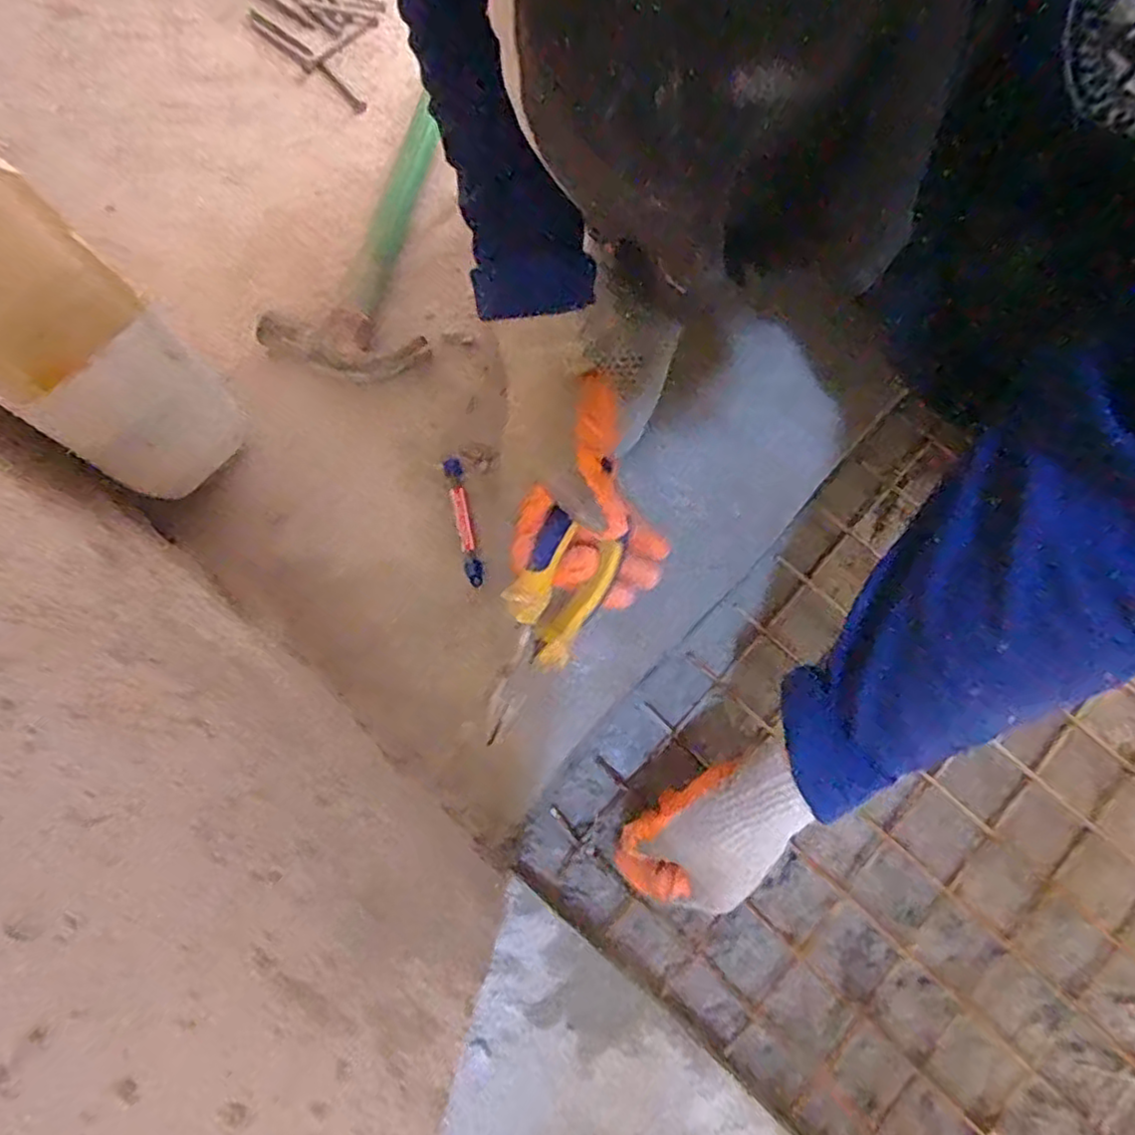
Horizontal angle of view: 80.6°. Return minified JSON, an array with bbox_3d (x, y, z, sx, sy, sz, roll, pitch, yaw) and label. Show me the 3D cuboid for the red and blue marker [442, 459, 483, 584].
[{"bbox_3d":[-0.080,-0.037,0.516,0.014,0.013,0.104,-14,79,-4],"label":"red and blue marker"}]

